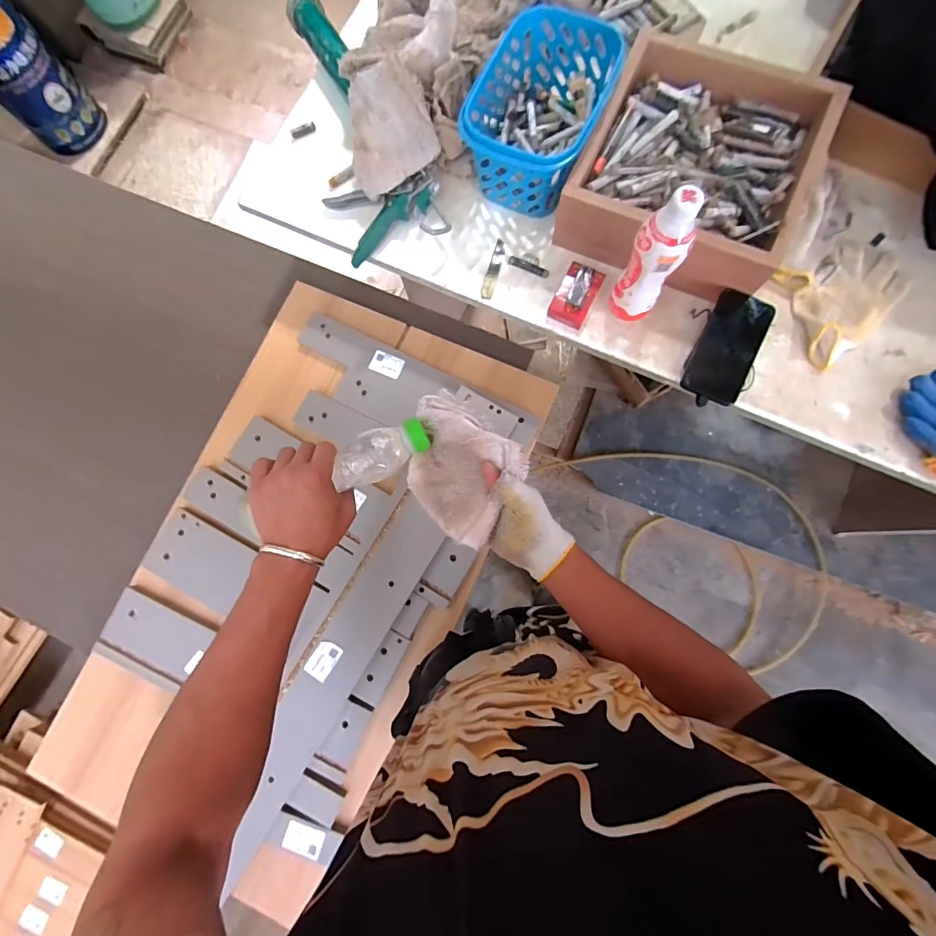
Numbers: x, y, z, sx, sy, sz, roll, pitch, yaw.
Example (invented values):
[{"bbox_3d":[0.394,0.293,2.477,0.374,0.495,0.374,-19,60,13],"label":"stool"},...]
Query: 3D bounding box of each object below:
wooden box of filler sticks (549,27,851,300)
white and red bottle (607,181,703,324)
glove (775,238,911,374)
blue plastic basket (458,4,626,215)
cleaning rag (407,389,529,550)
[{"bbox_3d":[0.325,-0.435,0.621,0.303,0.092,0.307,21,83,7],"label":"wooden box of filler sticks"},{"bbox_3d":[0.235,-0.261,0.545,0.061,0.200,0.053,31,84,8],"label":"white and red bottle"},{"bbox_3d":[0.550,-0.250,0.613,0.170,0.028,0.147,-26,80,-1],"label":"glove"},{"bbox_3d":[0.110,-0.522,0.629,0.173,0.104,0.222,25,83,7],"label":"blue plastic basket"},{"bbox_3d":[-0.015,0.003,0.515,0.153,0.086,0.128,40,85,9],"label":"cleaning rag"}]

